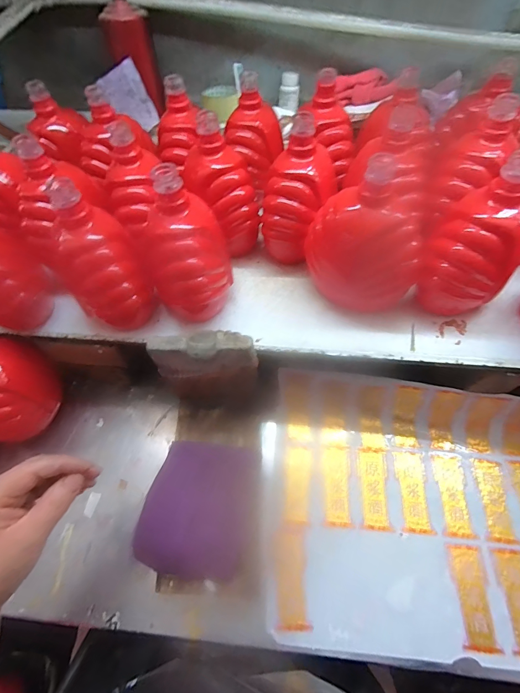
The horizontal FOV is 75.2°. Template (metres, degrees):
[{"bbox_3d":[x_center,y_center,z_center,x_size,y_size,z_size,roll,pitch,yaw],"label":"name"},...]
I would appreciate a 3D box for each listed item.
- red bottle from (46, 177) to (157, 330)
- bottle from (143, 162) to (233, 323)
[{"bbox_3d":[-0.178,-0.092,0.376,0.088,0.151,0.089,-34,65,-16],"label":"red bottle"},{"bbox_3d":[-0.082,-0.106,0.384,0.091,0.158,0.091,-12,61,-4],"label":"bottle"}]

